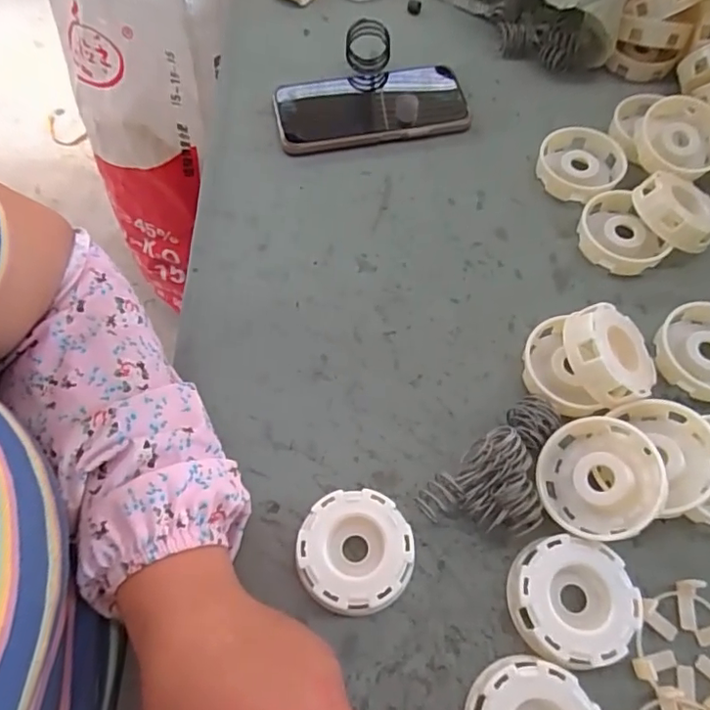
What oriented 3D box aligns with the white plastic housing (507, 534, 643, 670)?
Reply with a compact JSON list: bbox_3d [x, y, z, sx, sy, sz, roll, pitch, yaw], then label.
[{"bbox_3d":[0.118,0.134,0.301,0.065,0.019,0.063,0,63,1],"label":"white plastic housing"}]

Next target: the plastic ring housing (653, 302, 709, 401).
[{"bbox_3d":[0.243,-0.004,0.374,0.072,0.017,0.065,-38,68,-17],"label":"plastic ring housing"}]

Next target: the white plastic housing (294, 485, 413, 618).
[{"bbox_3d":[0.000,0.112,0.313,0.063,0.022,0.063,-1,63,1],"label":"white plastic housing"}]

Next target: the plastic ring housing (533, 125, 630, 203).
[{"bbox_3d":[0.186,-0.158,0.453,0.065,0.019,0.070,-1,63,1],"label":"plastic ring housing"}]

